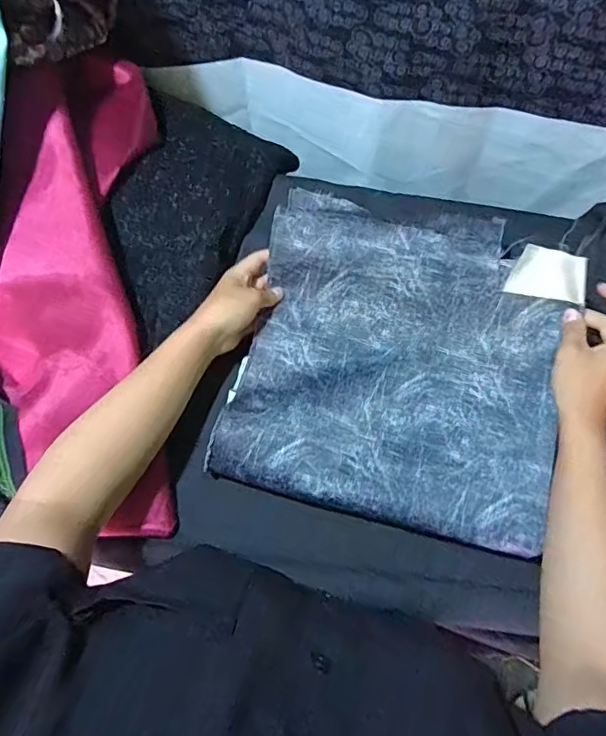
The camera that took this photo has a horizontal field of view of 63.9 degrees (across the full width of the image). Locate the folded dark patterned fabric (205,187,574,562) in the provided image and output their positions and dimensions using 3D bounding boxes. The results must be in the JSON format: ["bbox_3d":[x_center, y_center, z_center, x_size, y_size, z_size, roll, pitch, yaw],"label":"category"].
[{"bbox_3d":[0.091,-0.009,0.483,0.297,0.055,0.306,14,73,4],"label":"folded dark patterned fabric"}]

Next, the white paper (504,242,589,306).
[{"bbox_3d":[0.234,-0.089,0.462,0.067,0.004,0.046,15,112,20],"label":"white paper"}]

